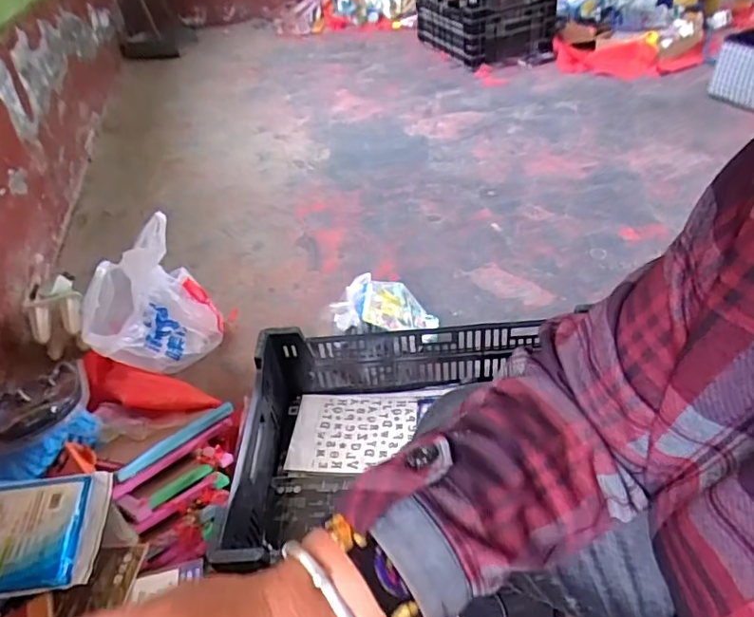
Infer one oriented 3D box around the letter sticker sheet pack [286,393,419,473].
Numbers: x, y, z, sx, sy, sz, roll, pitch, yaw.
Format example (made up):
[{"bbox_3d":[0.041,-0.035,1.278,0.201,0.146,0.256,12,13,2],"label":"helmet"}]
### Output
[{"bbox_3d":[-0.040,0.211,0.946,0.211,0.014,0.160,-2,41,6],"label":"letter sticker sheet pack"}]

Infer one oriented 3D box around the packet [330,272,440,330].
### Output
[{"bbox_3d":[0.024,-0.001,1.053,0.218,0.073,0.117,8,36,-23],"label":"packet"}]

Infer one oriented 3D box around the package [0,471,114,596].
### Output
[{"bbox_3d":[-0.471,0.296,0.716,0.223,0.024,0.147,-7,49,-3],"label":"package"}]

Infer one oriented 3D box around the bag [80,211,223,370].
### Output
[{"bbox_3d":[-0.441,-0.014,1.056,0.132,0.277,0.251,30,53,35],"label":"bag"}]

